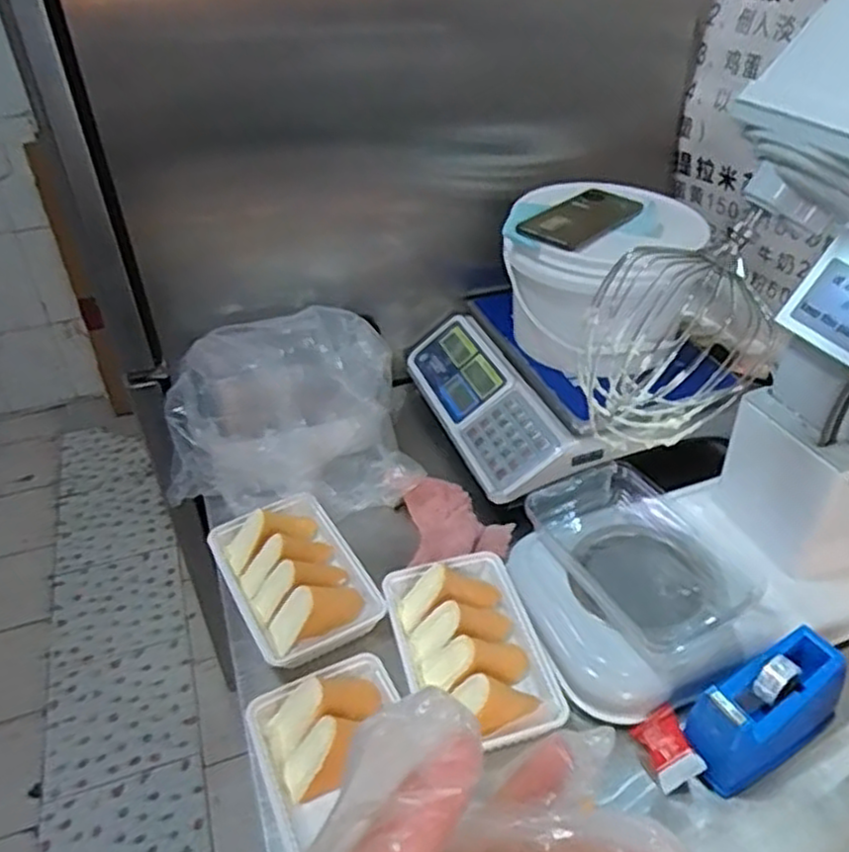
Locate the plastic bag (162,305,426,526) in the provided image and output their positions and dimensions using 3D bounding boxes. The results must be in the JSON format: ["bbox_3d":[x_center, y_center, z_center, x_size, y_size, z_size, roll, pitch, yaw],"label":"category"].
[{"bbox_3d":[-0.177,-0.009,0.907,0.287,0.178,0.222,-12,39,-12],"label":"plastic bag"}]

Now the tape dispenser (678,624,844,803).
[{"bbox_3d":[0.285,0.238,0.618,0.133,0.085,0.065,-20,41,-21],"label":"tape dispenser"}]

